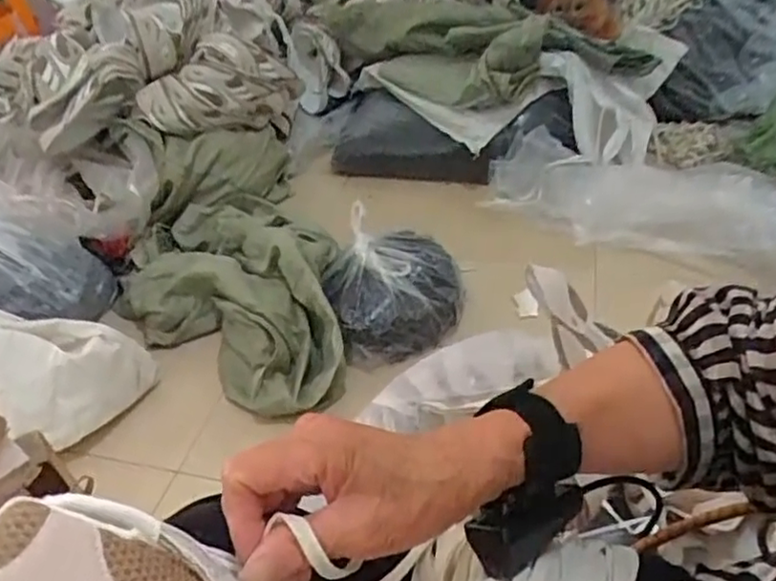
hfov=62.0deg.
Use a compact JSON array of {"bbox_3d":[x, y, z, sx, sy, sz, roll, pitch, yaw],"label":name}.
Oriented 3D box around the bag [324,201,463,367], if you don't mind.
[{"bbox_3d":[0.010,-0.014,1.143,0.241,0.165,0.197,-16,40,-13],"label":"bag"}]

